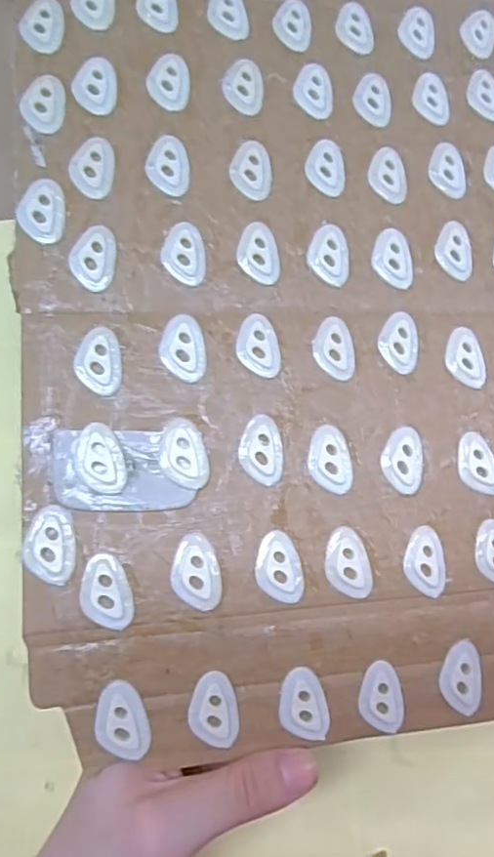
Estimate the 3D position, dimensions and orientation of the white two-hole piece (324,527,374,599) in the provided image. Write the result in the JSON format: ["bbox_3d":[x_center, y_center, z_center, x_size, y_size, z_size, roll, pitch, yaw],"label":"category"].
[{"bbox_3d":[0.038,0.051,0.231,0.017,0.004,0.026,-14,83,-12],"label":"white two-hole piece"}]

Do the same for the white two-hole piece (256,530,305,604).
[{"bbox_3d":[0.011,0.051,0.226,0.017,0.004,0.026,-10,81,-13],"label":"white two-hole piece"}]

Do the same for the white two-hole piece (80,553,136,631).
[{"bbox_3d":[-0.049,0.057,0.213,0.016,0.005,0.026,-17,81,1],"label":"white two-hole piece"}]

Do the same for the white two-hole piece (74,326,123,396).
[{"bbox_3d":[-0.055,-0.025,0.226,0.016,0.004,0.026,-6,82,2],"label":"white two-hole piece"}]

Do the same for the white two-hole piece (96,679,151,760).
[{"bbox_3d":[-0.042,0.100,0.208,0.017,0.004,0.026,-11,85,-11],"label":"white two-hole piece"}]

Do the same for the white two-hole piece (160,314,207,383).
[{"bbox_3d":[-0.025,-0.030,0.234,0.016,0.004,0.027,-9,82,2],"label":"white two-hole piece"}]

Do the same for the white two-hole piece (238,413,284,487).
[{"bbox_3d":[0.005,0.008,0.233,0.017,0.004,0.026,-5,84,-11],"label":"white two-hole piece"}]

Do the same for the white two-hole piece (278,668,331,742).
[{"bbox_3d":[0.020,0.100,0.222,0.018,0.004,0.026,-10,85,-12],"label":"white two-hole piece"}]

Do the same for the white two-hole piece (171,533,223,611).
[{"bbox_3d":[-0.018,0.051,0.220,0.018,0.004,0.026,2,79,-11],"label":"white two-hole piece"}]

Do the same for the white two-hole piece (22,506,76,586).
[{"bbox_3d":[-0.068,0.040,0.213,0.016,0.006,0.026,-1,82,3],"label":"white two-hole piece"}]

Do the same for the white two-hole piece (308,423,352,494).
[{"bbox_3d":[0.032,0.012,0.236,0.017,0.004,0.026,1,83,-5],"label":"white two-hole piece"}]

